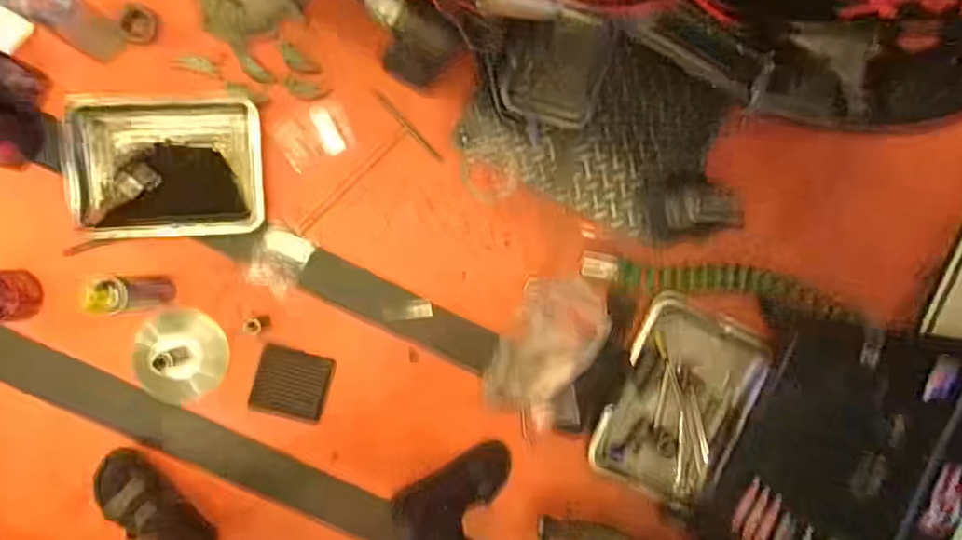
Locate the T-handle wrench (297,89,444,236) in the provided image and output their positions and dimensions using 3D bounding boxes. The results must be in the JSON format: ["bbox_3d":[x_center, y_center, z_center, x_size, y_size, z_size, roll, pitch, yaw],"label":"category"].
[{"bbox_3d":[-0.252,-0.194,1.174,0.306,0.015,0.170,-40,96,-1],"label":"T-handle wrench"}]

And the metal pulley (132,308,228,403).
[{"bbox_3d":[-0.577,0.175,1.133,0.163,0.117,0.168,0,89,-5],"label":"metal pulley"}]

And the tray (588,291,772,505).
[{"bbox_3d":[0.414,0.277,1.241,0.282,0.041,0.388,24,91,-6],"label":"tray"}]

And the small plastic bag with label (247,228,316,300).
[{"bbox_3d":[-0.393,-0.015,1.165,0.090,0.017,0.126,26,91,-6],"label":"small plastic bag with label"}]

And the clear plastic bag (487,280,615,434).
[{"bbox_3d":[0.127,0.161,1.171,0.165,0.117,0.293,22,87,-4],"label":"clear plastic bag"}]

